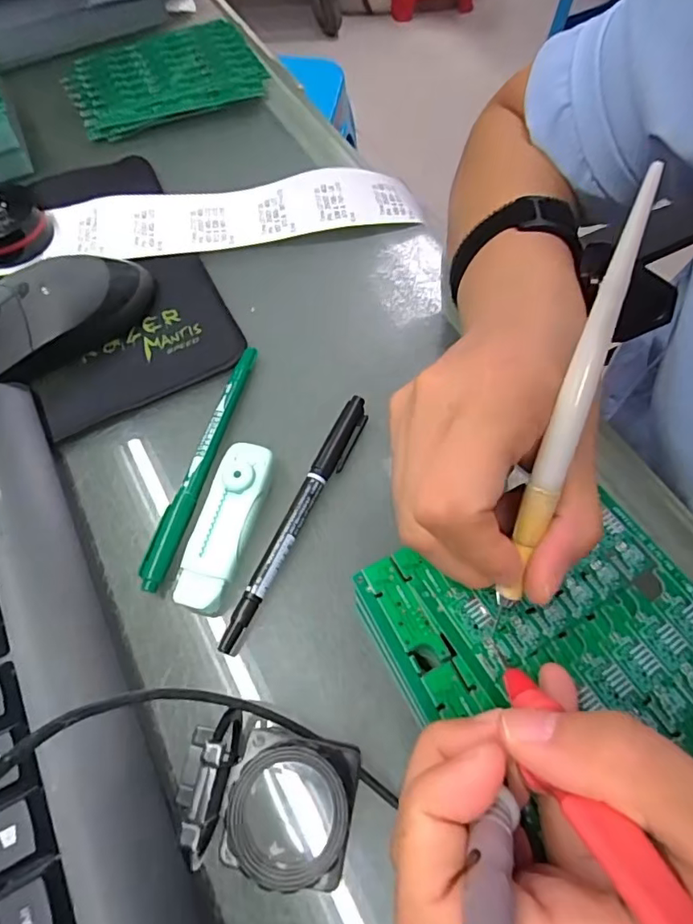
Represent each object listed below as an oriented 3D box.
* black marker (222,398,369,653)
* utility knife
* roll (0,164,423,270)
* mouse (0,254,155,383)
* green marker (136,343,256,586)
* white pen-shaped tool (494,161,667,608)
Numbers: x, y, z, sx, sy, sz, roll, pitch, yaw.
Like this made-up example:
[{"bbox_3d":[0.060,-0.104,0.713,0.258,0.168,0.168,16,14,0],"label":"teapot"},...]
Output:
[{"bbox_3d":[-0.022,0.026,0.257,0.014,0.011,0.139,23,67,12],"label":"black marker"},{"bbox_3d":[-0.057,0.031,0.251,0.025,0.019,0.083,14,65,8],"label":"utility knife"},{"bbox_3d":[-0.143,-0.165,0.335,0.373,0.040,0.066,-7,64,-2],"label":"roll"},{"bbox_3d":[-0.167,-0.086,0.300,0.114,0.036,0.056,-38,69,-16],"label":"mouse"},{"bbox_3d":[-0.074,-0.003,0.272,0.014,0.011,0.140,13,65,8],"label":"green marker"},{"bbox_3d":[0.069,-0.017,0.161,0.008,0.006,0.129,16,106,9],"label":"white pen-shaped tool"}]

